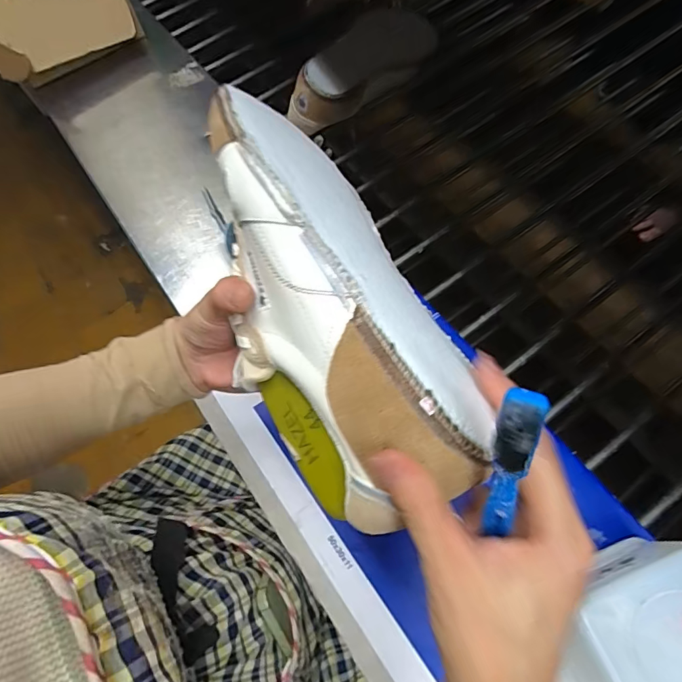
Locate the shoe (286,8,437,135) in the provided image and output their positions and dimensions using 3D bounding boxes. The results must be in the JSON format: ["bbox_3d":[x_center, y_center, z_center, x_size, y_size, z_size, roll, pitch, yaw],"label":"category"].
[{"bbox_3d":[0.026,-0.386,0.642,0.075,0.077,0.255,40,74,19],"label":"shoe"}]

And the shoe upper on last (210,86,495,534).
[{"bbox_3d":[-0.016,-0.029,0.250,0.099,0.083,0.246,-22,72,-6],"label":"shoe upper on last"}]

